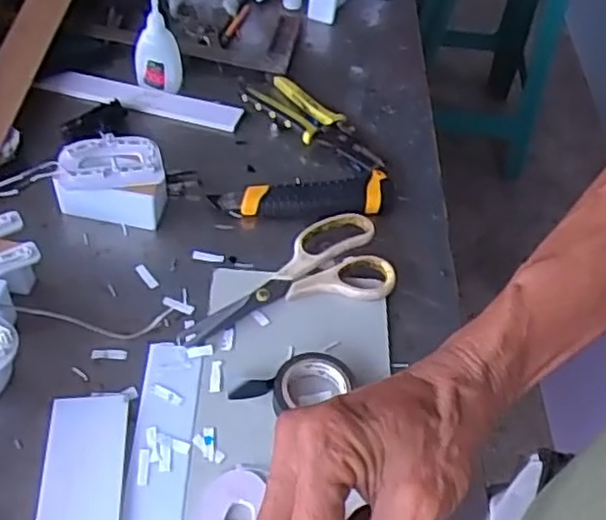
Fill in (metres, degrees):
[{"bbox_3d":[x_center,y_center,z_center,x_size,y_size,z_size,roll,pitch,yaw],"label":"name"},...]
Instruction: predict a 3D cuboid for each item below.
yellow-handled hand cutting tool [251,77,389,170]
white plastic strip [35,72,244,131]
[{"bbox_3d":[0.016,-0.134,0.698,0.150,0.022,0.052,37,56,20],"label":"yellow-handled hand cutting tool"},{"bbox_3d":[-0.161,-0.159,0.705,0.200,0.012,0.031,12,51,3],"label":"white plastic strip"}]

